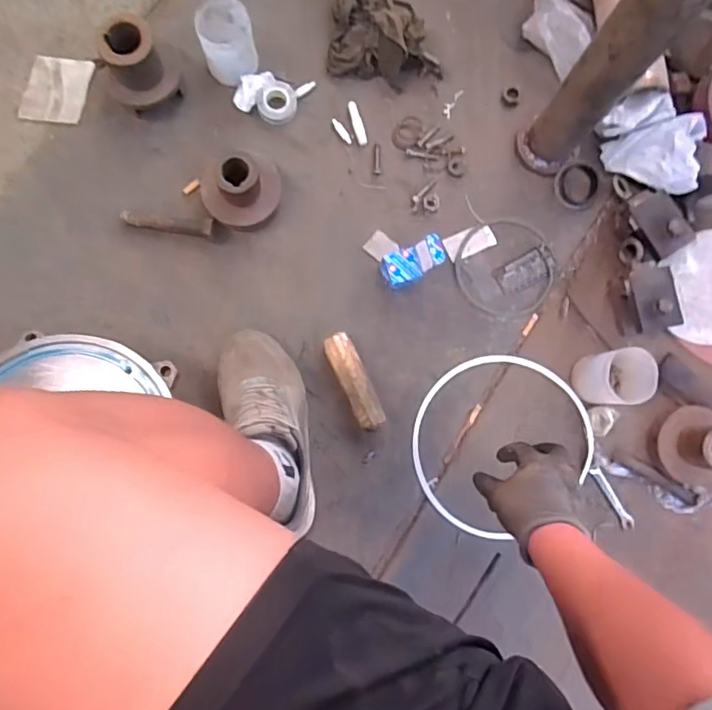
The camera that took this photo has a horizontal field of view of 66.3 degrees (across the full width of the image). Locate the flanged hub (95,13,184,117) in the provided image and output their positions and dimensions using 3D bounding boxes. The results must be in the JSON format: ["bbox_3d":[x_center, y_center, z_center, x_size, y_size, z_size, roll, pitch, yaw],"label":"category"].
[{"bbox_3d":[-0.316,-0.419,0.790,0.114,0.103,0.087,-30,87,-4],"label":"flanged hub"}]

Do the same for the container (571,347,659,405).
[{"bbox_3d":[0.367,0.033,0.782,0.070,0.098,0.074,-8,85,-3],"label":"container"}]

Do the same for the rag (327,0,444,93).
[{"bbox_3d":[0.048,-0.504,0.849,0.171,0.054,0.151,6,85,-1],"label":"rag"}]

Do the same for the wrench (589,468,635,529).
[{"bbox_3d":[0.383,0.212,0.811,0.019,0.004,0.102,-30,87,-4],"label":"wrench"}]

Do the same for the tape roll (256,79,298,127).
[{"bbox_3d":[-0.120,-0.390,0.841,0.057,0.017,0.068,15,84,-1],"label":"tape roll"}]

